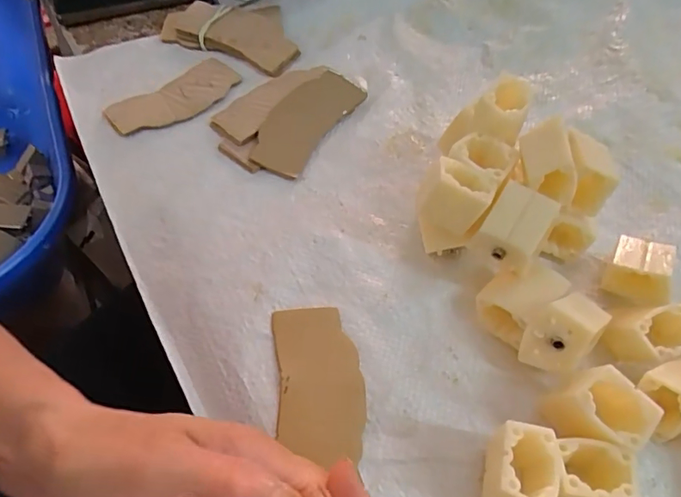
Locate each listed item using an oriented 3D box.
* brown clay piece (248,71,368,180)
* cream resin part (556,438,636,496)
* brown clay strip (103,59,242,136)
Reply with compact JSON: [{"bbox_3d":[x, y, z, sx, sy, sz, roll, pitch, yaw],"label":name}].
[{"bbox_3d":[-0.030,-0.101,0.380,0.050,0.020,0.105,26,59,17],"label":"brown clay piece"},{"bbox_3d":[0.113,0.108,0.228,0.033,0.038,0.028,9,55,5],"label":"cream resin part"},{"bbox_3d":[-0.134,-0.125,0.399,0.110,0.007,0.051,-38,63,-24],"label":"brown clay strip"}]

